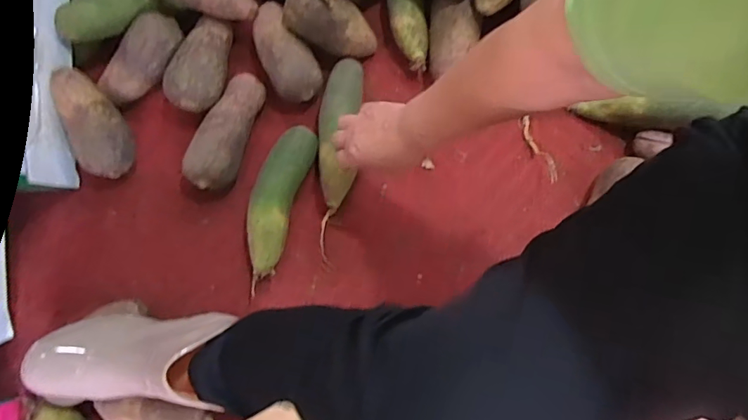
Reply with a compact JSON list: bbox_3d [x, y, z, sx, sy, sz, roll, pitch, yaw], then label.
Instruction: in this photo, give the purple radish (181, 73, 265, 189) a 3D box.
[{"bbox_3d":[-0.195,-0.105,0.657,0.062,0.065,0.168,23,81,4],"label":"purple radish"}]

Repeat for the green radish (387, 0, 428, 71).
[{"bbox_3d":[0.049,-0.264,0.686,0.051,0.052,0.140,-10,80,-2],"label":"green radish"}]

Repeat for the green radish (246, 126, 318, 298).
[{"bbox_3d":[-0.129,-0.008,0.635,0.058,0.059,0.214,17,80,3],"label":"green radish"}]

